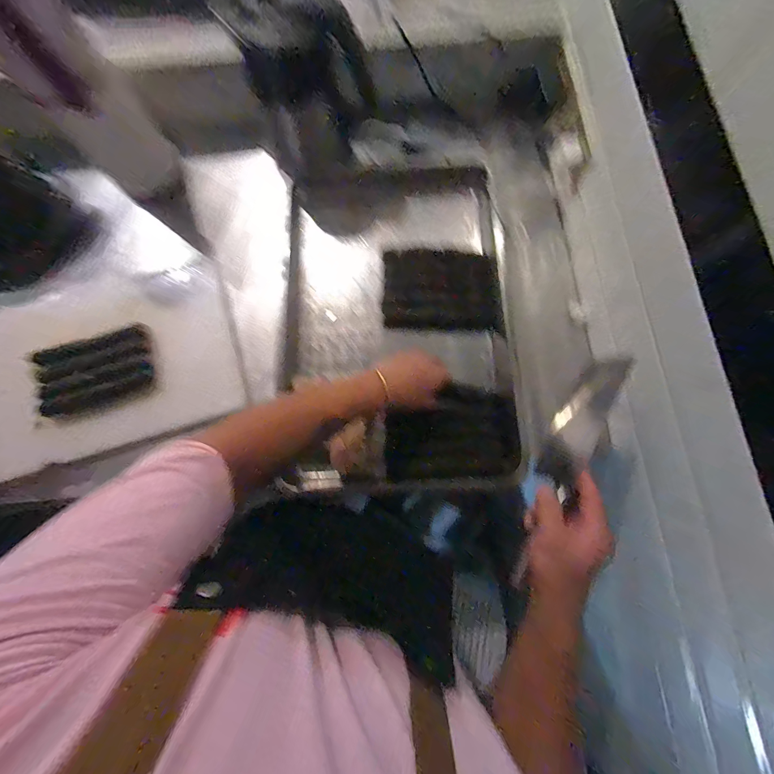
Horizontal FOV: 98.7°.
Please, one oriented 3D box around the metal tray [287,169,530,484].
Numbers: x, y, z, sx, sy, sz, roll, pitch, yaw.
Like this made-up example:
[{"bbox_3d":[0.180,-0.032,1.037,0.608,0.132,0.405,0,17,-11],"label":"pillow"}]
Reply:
[{"bbox_3d":[0.017,-0.132,0.592,0.380,0.071,0.557,-3,78,0],"label":"metal tray"}]

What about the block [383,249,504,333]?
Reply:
[{"bbox_3d":[0.098,-0.177,0.600,0.203,0.016,0.153,2,82,10],"label":"block"}]

